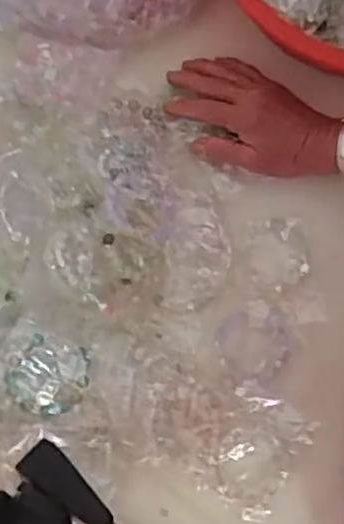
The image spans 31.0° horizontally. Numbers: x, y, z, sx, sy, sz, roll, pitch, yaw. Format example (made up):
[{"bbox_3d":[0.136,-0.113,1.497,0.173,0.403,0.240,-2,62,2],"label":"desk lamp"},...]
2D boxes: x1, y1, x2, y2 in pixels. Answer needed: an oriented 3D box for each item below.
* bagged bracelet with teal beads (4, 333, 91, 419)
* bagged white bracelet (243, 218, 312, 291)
[{"bbox_3d":[-0.092,0.085,0.458,0.057,0.014,0.055,20,78,-11],"label":"bagged bracelet with teal beads"},{"bbox_3d":[0.089,-0.007,0.531,0.057,0.011,0.066,5,74,1],"label":"bagged white bracelet"}]

